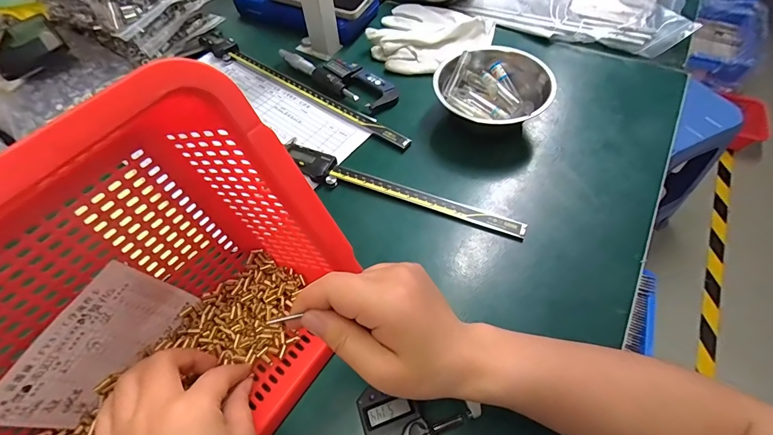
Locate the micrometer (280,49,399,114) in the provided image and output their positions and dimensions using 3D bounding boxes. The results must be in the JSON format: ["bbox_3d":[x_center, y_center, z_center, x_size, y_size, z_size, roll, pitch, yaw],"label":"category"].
[{"bbox_3d":[-0.059,-0.193,0.487,0.176,0.021,0.068,35,65,26],"label":"micrometer"}]

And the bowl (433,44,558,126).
[{"bbox_3d":[0.122,-0.150,0.424,0.124,0.052,0.130,-2,54,3],"label":"bowl"}]

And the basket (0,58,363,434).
[{"bbox_3d":[-0.181,0.080,0.224,0.135,0.233,0.308,20,57,39],"label":"basket"}]

